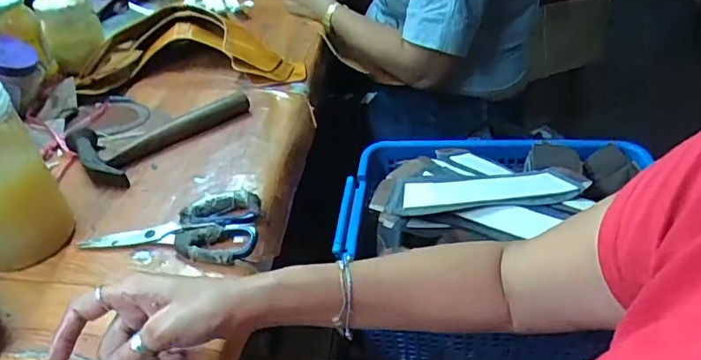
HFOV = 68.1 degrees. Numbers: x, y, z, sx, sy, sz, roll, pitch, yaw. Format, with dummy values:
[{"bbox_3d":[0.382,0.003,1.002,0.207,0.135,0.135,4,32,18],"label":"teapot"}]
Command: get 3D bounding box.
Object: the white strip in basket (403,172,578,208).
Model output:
[{"bbox_3d":[0.166,0.014,0.627,0.200,0.019,0.043,-7,42,-10],"label":"white strip in basket"}]

